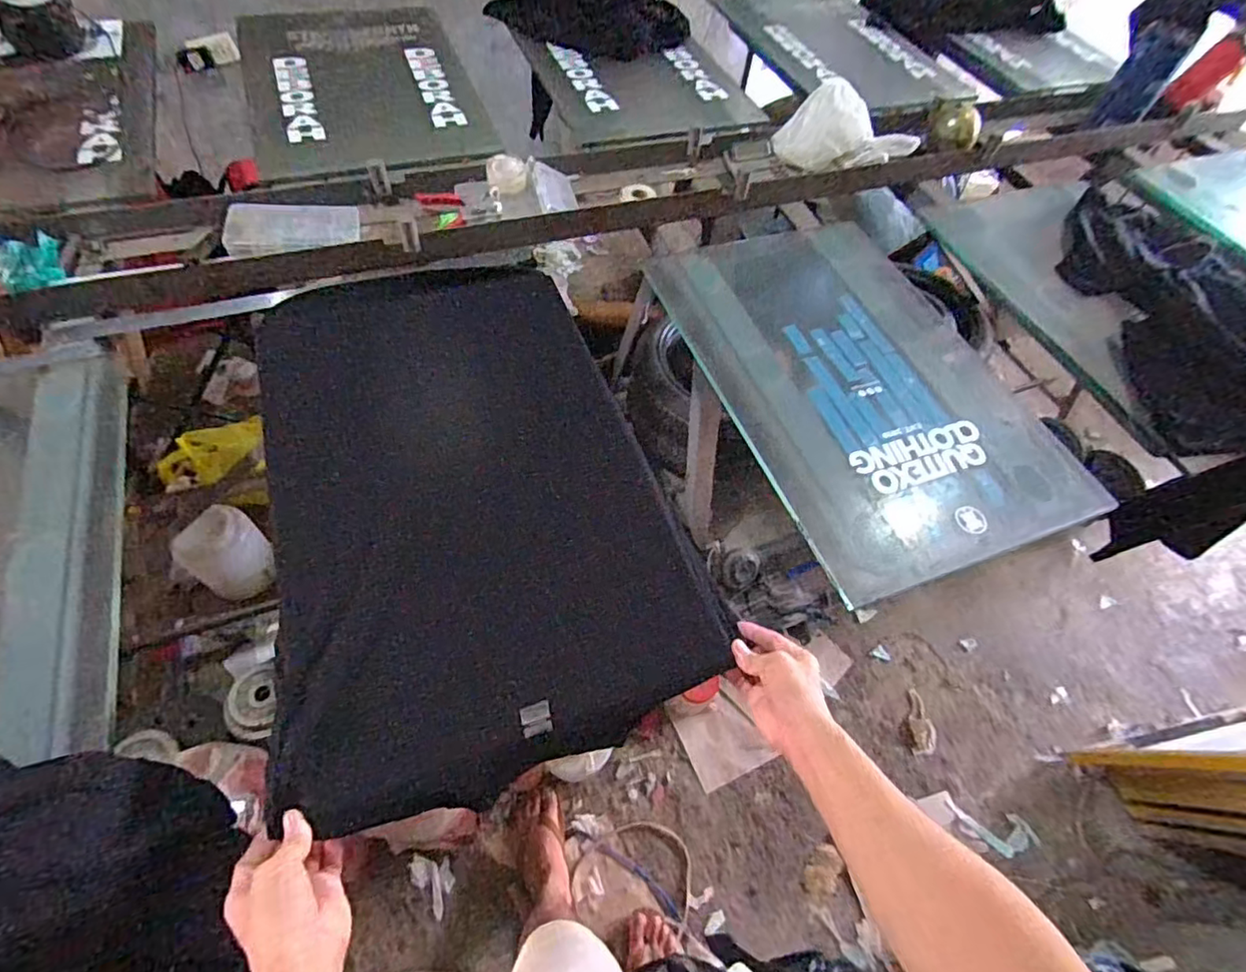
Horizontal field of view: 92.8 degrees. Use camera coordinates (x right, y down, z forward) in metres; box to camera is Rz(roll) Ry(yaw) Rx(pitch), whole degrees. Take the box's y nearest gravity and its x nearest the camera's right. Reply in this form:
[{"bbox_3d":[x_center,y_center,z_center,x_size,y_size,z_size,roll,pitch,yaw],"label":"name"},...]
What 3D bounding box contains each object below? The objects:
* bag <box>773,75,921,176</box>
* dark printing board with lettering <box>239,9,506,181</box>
[{"bbox_3d":[0.400,-0.639,1.072,0.250,0.131,0.104,-2,57,-6],"label":"bag"},{"bbox_3d":[-0.515,-0.792,1.156,0.399,0.018,0.618,-17,61,-14],"label":"dark printing board with lettering"}]

